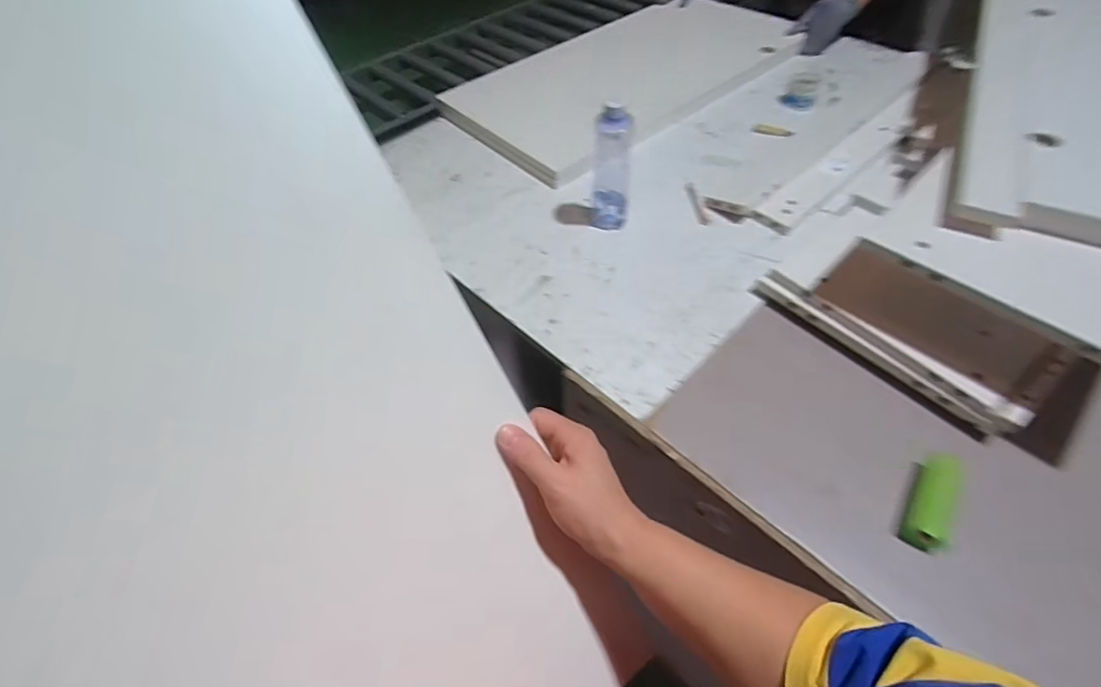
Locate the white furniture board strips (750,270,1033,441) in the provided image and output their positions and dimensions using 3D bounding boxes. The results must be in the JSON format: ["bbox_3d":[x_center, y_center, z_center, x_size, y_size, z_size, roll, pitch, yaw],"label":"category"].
[{"bbox_3d":[0.425,0.003,0.696,0.032,0.038,0.341,-38,59,-22],"label":"white furniture board strips"}]

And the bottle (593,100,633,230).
[{"bbox_3d":[0.095,-0.277,0.828,0.059,0.217,0.054,3,53,7],"label":"bottle"}]

